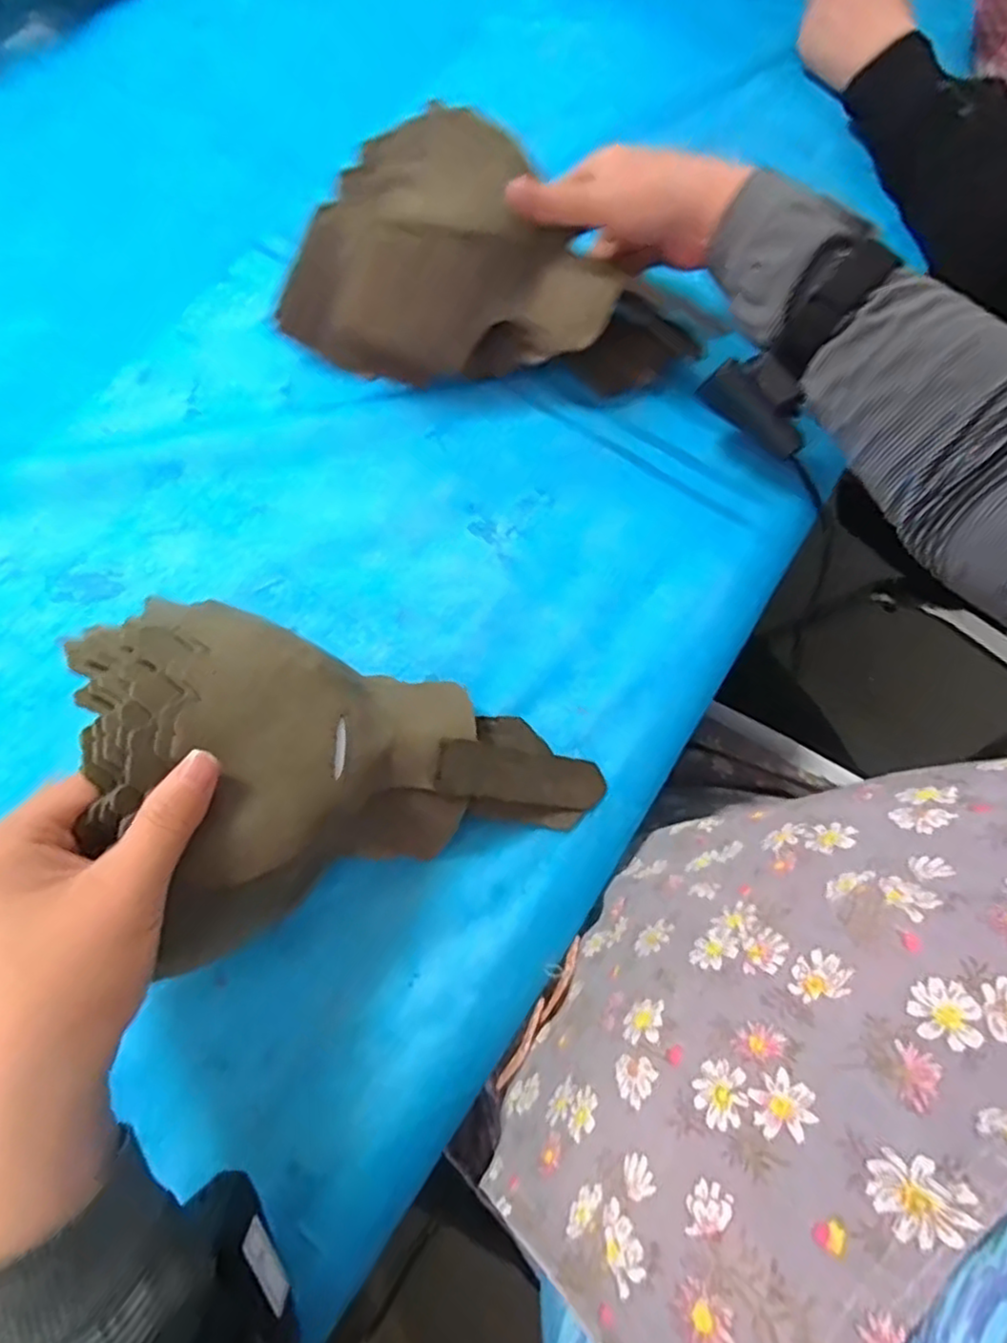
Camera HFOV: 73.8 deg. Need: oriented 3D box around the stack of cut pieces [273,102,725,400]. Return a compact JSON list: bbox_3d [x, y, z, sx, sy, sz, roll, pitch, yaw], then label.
[{"bbox_3d":[-0.003,-0.255,0.424,0.262,0.095,0.115,6,70,1],"label":"stack of cut pieces"}]

